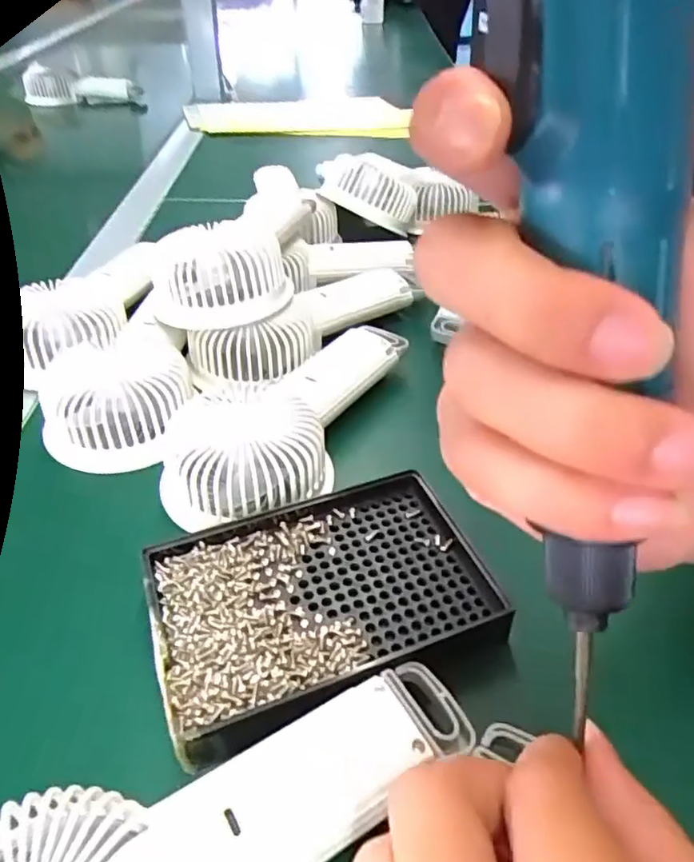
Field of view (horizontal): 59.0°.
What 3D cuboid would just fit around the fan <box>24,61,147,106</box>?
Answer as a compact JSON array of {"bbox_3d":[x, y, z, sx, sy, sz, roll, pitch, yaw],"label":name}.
[{"bbox_3d":[-0.406,-0.529,0.939,0.164,0.057,0.042,-5,41,-7],"label":"fan"}]

